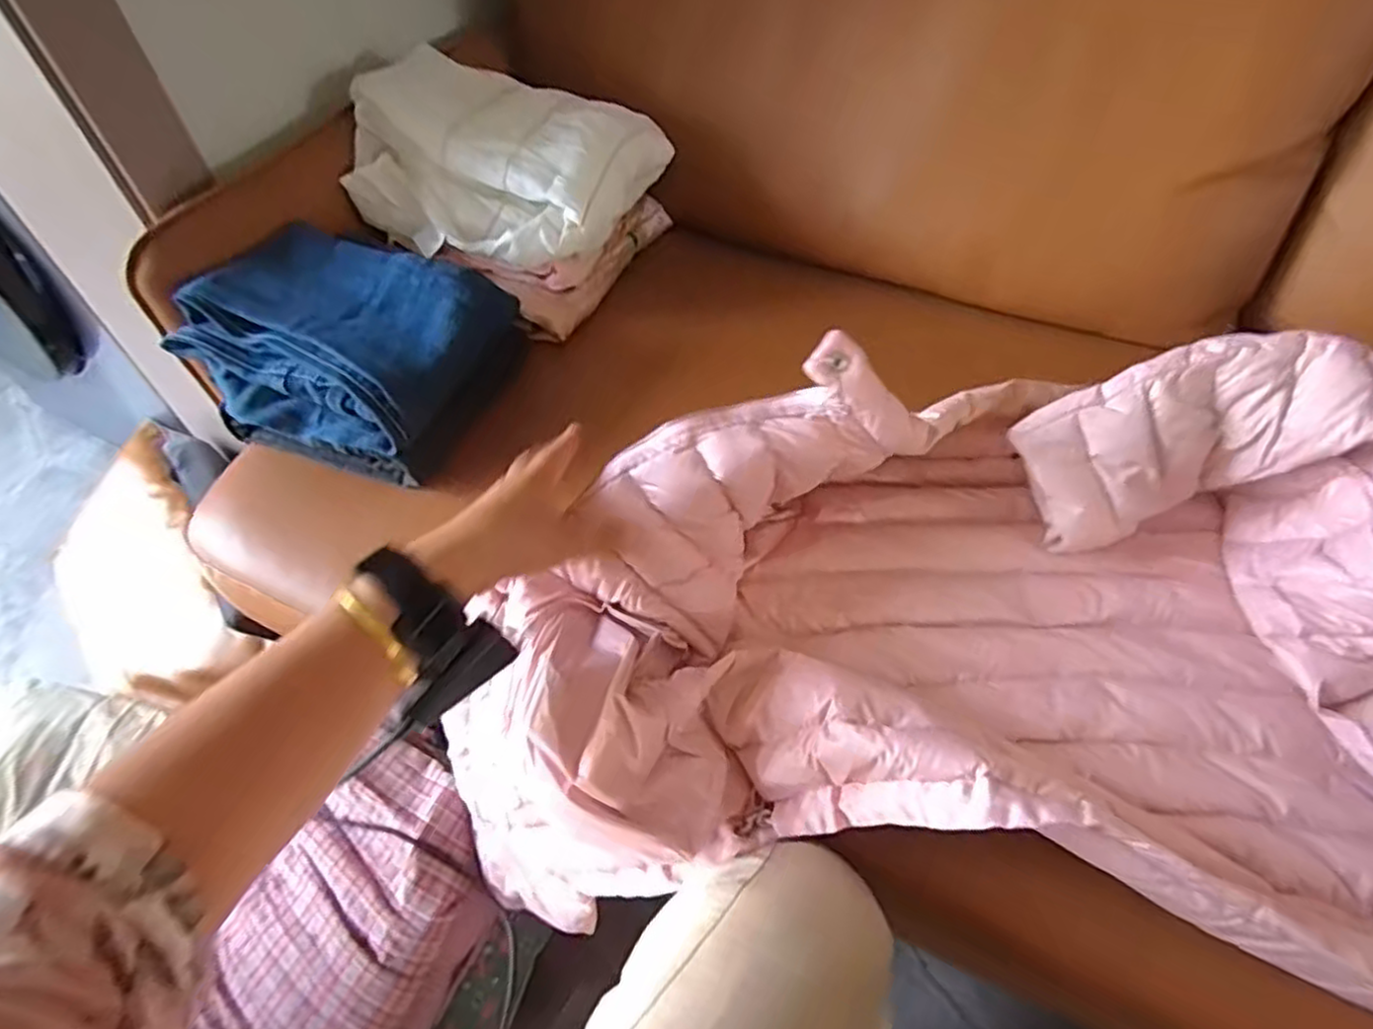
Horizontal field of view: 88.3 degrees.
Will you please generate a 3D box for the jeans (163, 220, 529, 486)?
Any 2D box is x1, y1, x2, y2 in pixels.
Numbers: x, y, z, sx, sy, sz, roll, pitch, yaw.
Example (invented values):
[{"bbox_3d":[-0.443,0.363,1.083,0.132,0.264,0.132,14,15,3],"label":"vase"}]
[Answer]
[{"bbox_3d":[-0.288,-0.140,0.615,0.223,0.122,0.169,11,53,12],"label":"jeans"}]

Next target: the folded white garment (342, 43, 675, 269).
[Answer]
[{"bbox_3d":[-0.184,-0.353,0.691,0.256,0.117,0.194,20,55,18],"label":"folded white garment"}]

